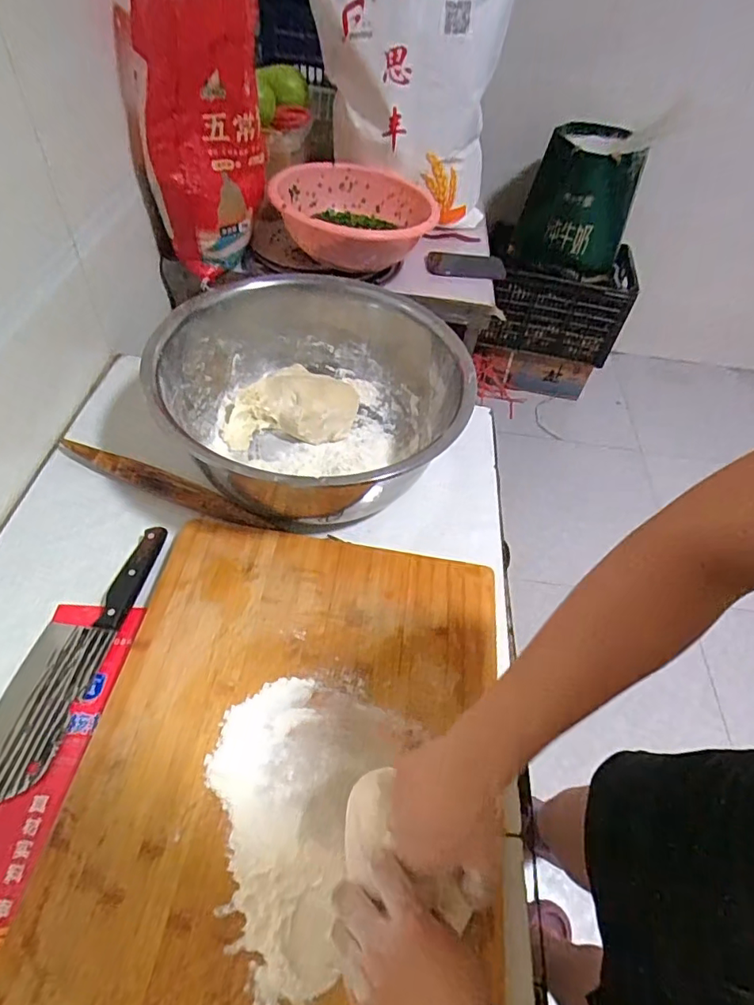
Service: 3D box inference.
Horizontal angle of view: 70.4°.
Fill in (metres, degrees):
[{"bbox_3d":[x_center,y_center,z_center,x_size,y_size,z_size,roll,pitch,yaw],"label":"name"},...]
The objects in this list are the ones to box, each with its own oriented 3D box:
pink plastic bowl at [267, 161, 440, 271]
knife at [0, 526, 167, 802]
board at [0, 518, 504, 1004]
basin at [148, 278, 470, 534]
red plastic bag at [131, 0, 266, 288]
[{"bbox_3d":[-0.044,-0.515,0.973,0.294,0.104,0.289,3,51,-4],"label":"pink plastic bowl"},{"bbox_3d":[-0.310,0.145,0.542,0.072,0.015,0.293,11,52,6],"label":"knife"},{"bbox_3d":[-0.076,0.261,0.451,0.360,0.019,0.558,7,52,3],"label":"board"},{"bbox_3d":[-0.079,-0.134,0.710,0.359,0.168,0.391,1,52,-2],"label":"basin"},{"bbox_3d":[-0.267,-0.606,0.866,0.160,0.368,0.203,12,51,3],"label":"red plastic bag"}]

